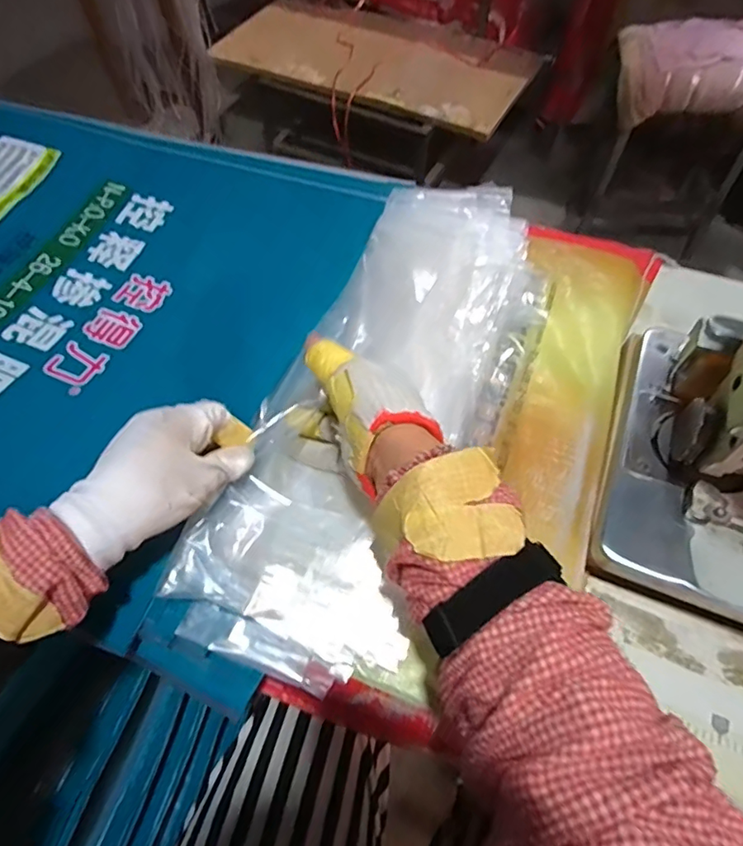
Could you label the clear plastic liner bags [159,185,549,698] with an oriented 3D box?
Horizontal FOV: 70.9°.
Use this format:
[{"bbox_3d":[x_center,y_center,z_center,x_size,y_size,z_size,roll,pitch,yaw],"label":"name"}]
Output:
[{"bbox_3d":[0.029,-0.026,0.444,0.187,0.020,0.471,26,65,-1],"label":"clear plastic liner bags"}]

